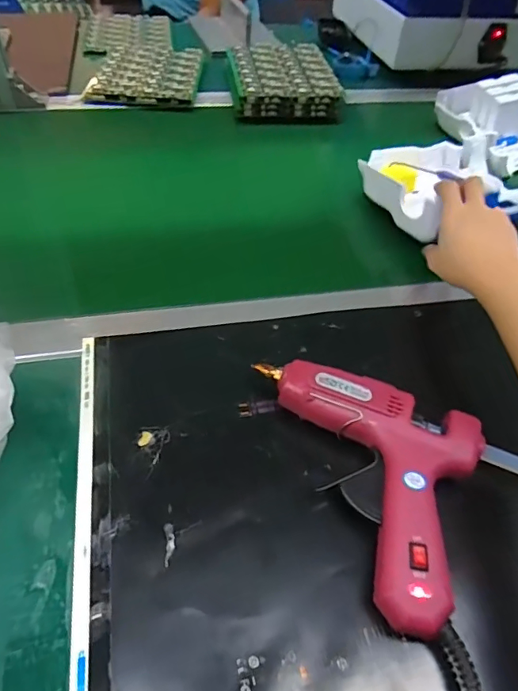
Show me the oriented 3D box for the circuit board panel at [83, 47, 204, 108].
[{"bbox_3d":[-0.168,-0.416,0.724,0.151,0.021,0.192,4,51,-3],"label":"circuit board panel"}]

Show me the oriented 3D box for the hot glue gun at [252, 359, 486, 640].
[{"bbox_3d":[0.095,0.078,0.326,0.114,0.035,0.187,-17,55,-18],"label":"hot glue gun"}]

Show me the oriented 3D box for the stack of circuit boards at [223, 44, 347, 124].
[{"bbox_3d":[0.031,-0.407,0.719,0.151,0.040,0.186,-4,52,-9],"label":"stack of circuit boards"}]

